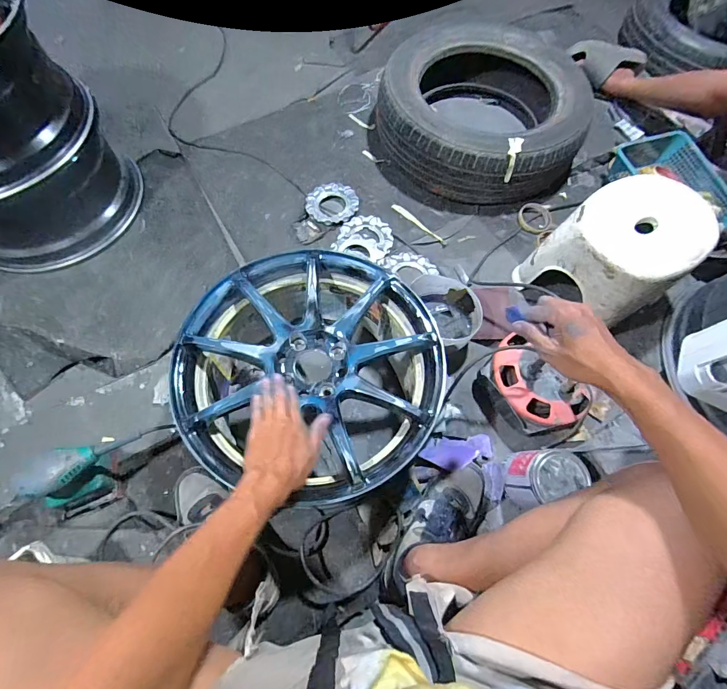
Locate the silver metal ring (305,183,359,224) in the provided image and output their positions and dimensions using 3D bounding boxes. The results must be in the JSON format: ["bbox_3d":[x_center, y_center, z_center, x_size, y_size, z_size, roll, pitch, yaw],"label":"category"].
[{"bbox_3d":[-0.083,-0.376,1.012,0.134,0.018,0.126,1,66,-2],"label":"silver metal ring"}]

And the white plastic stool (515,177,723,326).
[{"bbox_3d":[0.522,-0.183,0.806,0.242,0.219,0.220,-29,71,-14],"label":"white plastic stool"}]

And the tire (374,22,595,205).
[{"bbox_3d":[0.306,-0.601,1.031,0.538,0.176,0.453,24,67,8],"label":"tire"}]

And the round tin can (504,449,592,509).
[{"bbox_3d":[0.321,0.235,0.698,0.101,0.111,0.087,-21,69,-12],"label":"round tin can"}]

